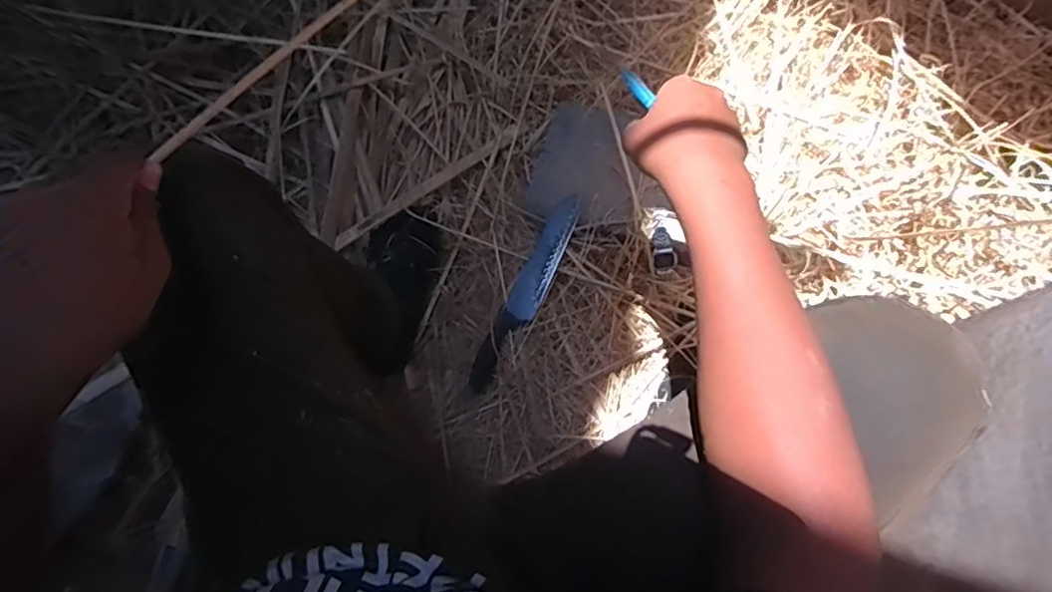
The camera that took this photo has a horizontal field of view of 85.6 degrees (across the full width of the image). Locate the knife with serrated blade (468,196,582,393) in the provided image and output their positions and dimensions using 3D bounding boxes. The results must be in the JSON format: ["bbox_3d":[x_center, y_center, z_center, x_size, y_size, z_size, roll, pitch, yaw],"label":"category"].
[{"bbox_3d":[0.000,-0.001,0.795,0.045,0.012,0.293,29,90,11],"label":"knife with serrated blade"}]

